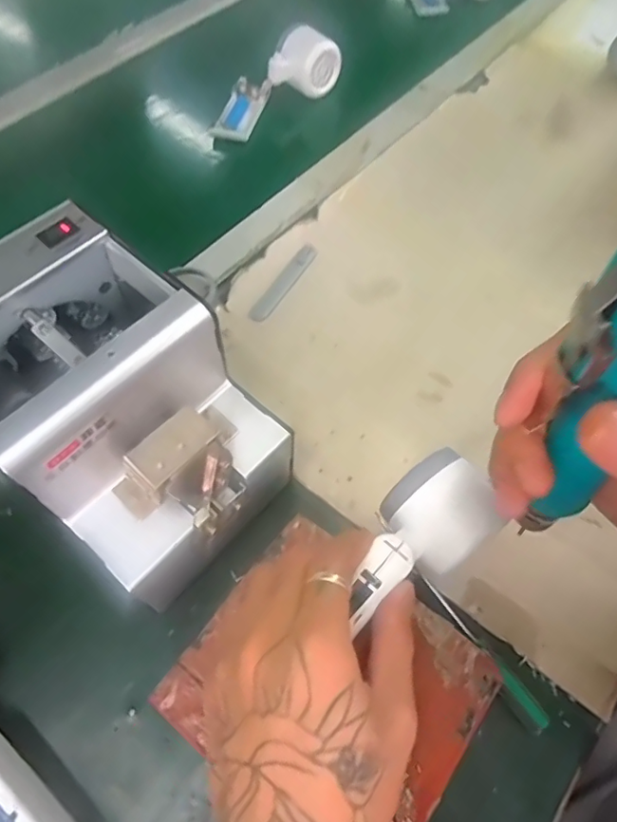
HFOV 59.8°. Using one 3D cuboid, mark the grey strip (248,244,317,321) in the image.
[{"bbox_3d":[-0.021,-0.114,0.473,0.016,0.004,0.093,31,68,7],"label":"grey strip"}]

